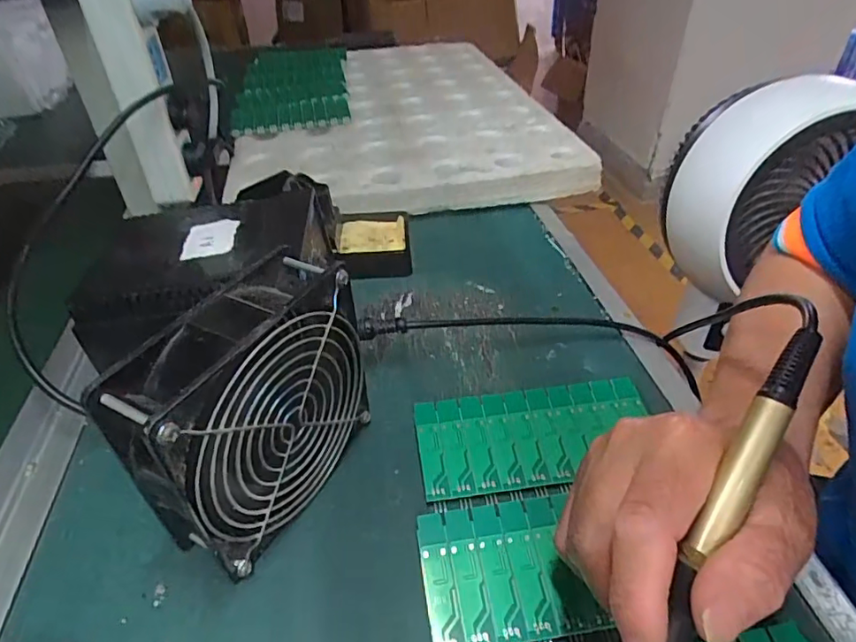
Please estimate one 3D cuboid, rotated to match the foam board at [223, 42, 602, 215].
[{"bbox_3d":[-0.049,-0.273,0.694,0.367,0.056,0.518,-9,40,-7],"label":"foam board"}]

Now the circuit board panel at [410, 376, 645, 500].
[{"bbox_3d":[0.063,0.067,0.310,0.135,0.012,0.062,-7,40,-4],"label":"circuit board panel"}]

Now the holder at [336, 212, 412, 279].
[{"bbox_3d":[-0.047,-0.067,0.466,0.061,0.026,0.074,-5,40,-2],"label":"holder"}]

